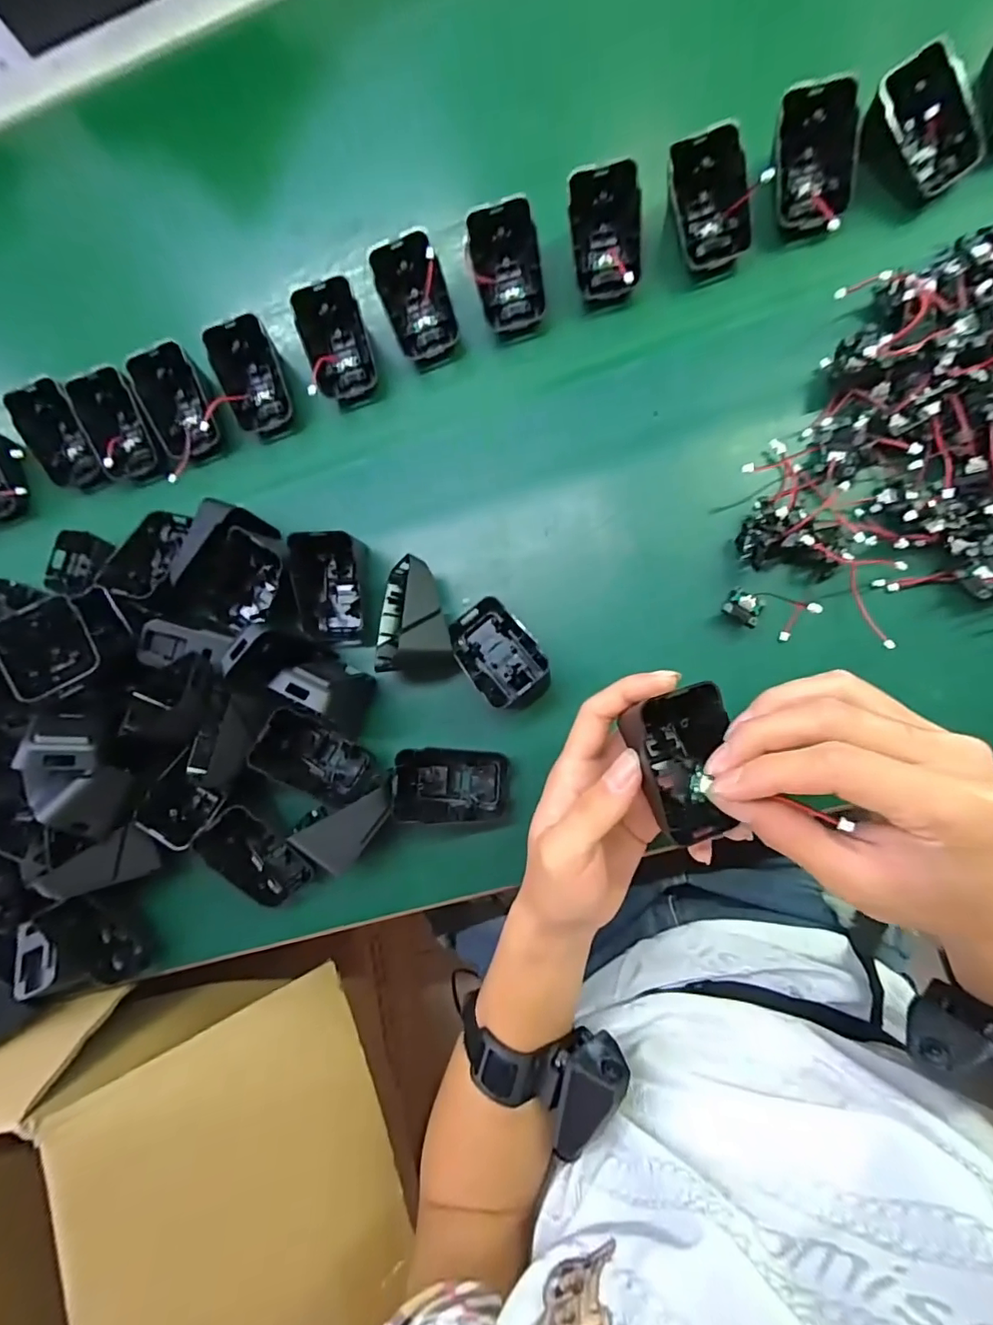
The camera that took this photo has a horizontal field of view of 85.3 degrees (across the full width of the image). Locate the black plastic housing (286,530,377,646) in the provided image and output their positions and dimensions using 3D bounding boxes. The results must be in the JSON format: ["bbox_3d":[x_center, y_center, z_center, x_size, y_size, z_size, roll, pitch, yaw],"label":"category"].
[{"bbox_3d":[-0.105,-0.047,0.347,0.044,0.033,0.069,-7,83,8],"label":"black plastic housing"}]

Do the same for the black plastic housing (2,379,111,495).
[{"bbox_3d":[-0.317,-0.161,0.390,0.033,0.021,0.072,-13,119,5],"label":"black plastic housing"}]

